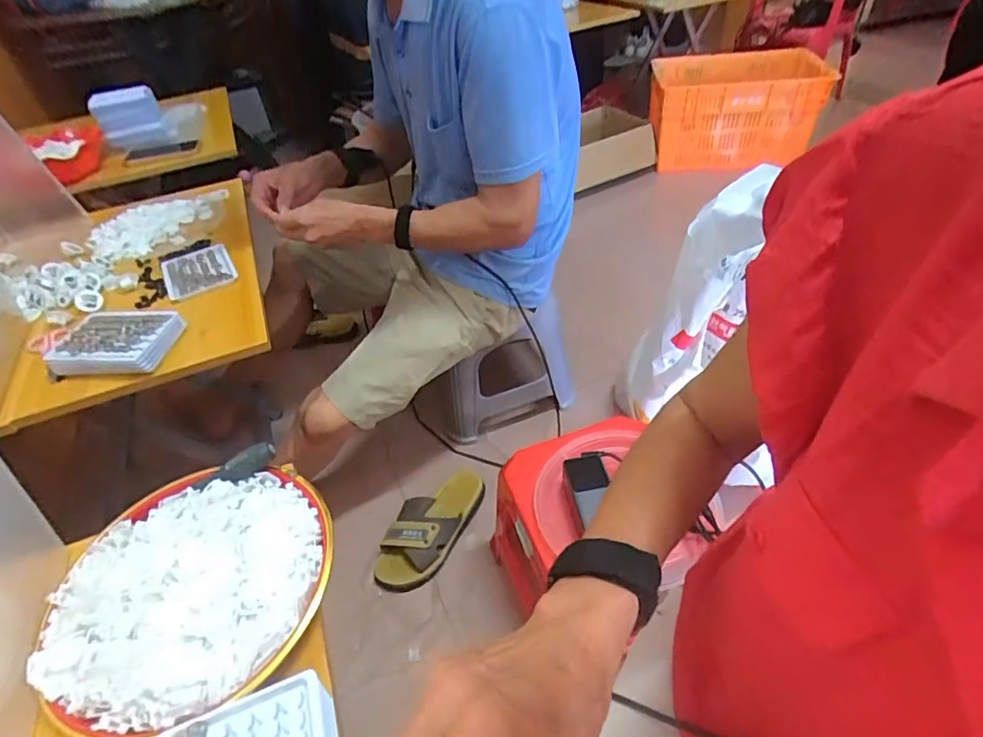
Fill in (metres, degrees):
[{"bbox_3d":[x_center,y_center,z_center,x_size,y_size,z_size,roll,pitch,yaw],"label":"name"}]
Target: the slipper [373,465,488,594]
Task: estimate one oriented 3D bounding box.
[{"bbox_3d":[-0.116,0.292,1.010,0.120,0.061,0.279,20,49,25],"label":"slipper"}]

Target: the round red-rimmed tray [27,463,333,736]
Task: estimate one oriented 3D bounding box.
[{"bbox_3d":[-0.240,0.168,0.420,0.204,0.030,0.206,-7,43,-1],"label":"round red-rimmed tray"}]

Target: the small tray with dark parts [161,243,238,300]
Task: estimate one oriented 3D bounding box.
[{"bbox_3d":[-0.461,-0.157,0.824,0.099,0.012,0.132,-26,47,-20],"label":"small tray with dark parts"}]

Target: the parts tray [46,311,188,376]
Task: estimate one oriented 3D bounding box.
[{"bbox_3d":[-0.486,-0.038,0.688,0.141,0.028,0.105,0,44,6],"label":"parts tray"}]

